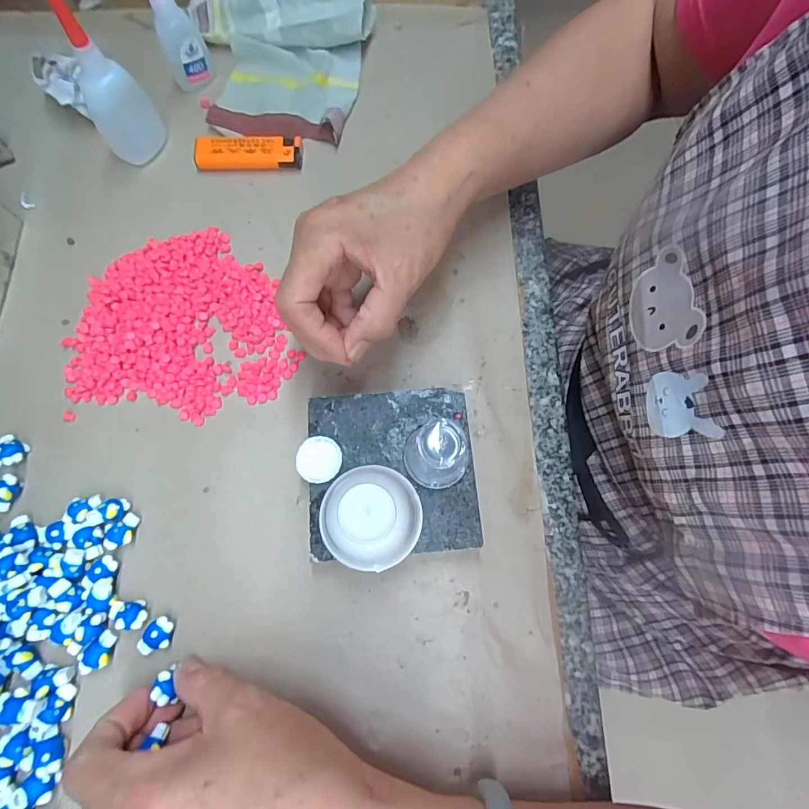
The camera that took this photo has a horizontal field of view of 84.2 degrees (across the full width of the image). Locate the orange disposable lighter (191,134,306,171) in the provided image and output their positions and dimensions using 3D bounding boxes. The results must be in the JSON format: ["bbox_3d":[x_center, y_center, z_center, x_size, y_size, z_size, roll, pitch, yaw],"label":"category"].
[{"bbox_3d":[-0.119,-0.192,0.342,0.081,0.013,0.022,-2,73,-1],"label":"orange disposable lighter"}]

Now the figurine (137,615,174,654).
[{"bbox_3d":[-0.139,0.130,0.250,0.021,0.010,0.015,-43,78,-12],"label":"figurine"}]

